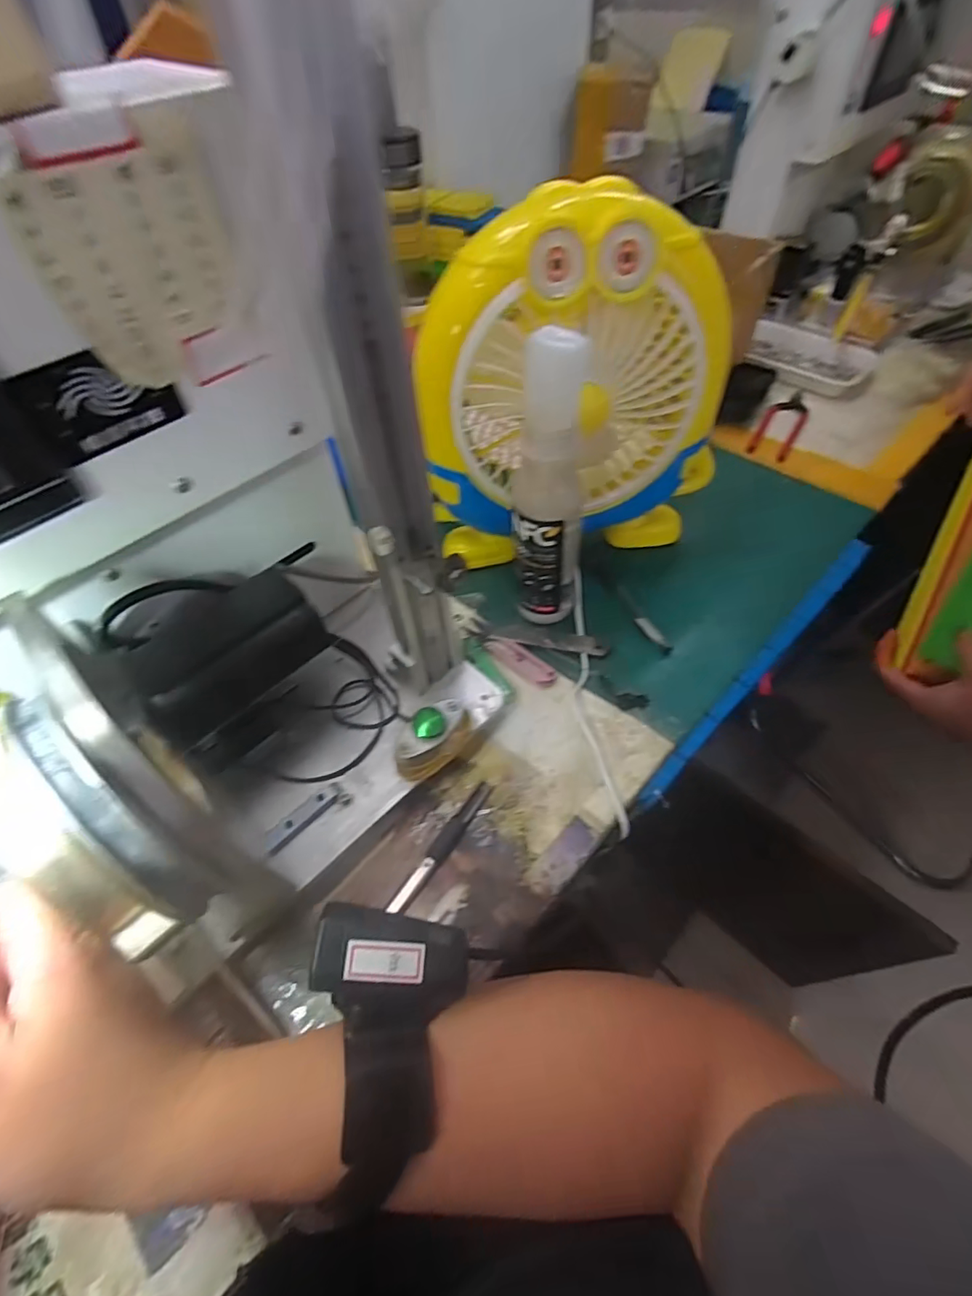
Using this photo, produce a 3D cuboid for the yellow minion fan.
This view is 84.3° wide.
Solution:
[{"bbox_3d":[0.071,-0.193,0.432,0.241,0.259,0.072,-10,54,-5],"label":"yellow minion fan"}]

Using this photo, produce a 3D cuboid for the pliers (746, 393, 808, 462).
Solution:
[{"bbox_3d":[0.355,-0.269,0.646,0.047,0.015,0.126,25,59,20],"label":"pliers"}]

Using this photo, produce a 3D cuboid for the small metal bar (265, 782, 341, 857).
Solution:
[{"bbox_3d":[-0.121,0.112,0.358,0.058,0.007,0.013,-39,61,-23],"label":"small metal bar"}]

